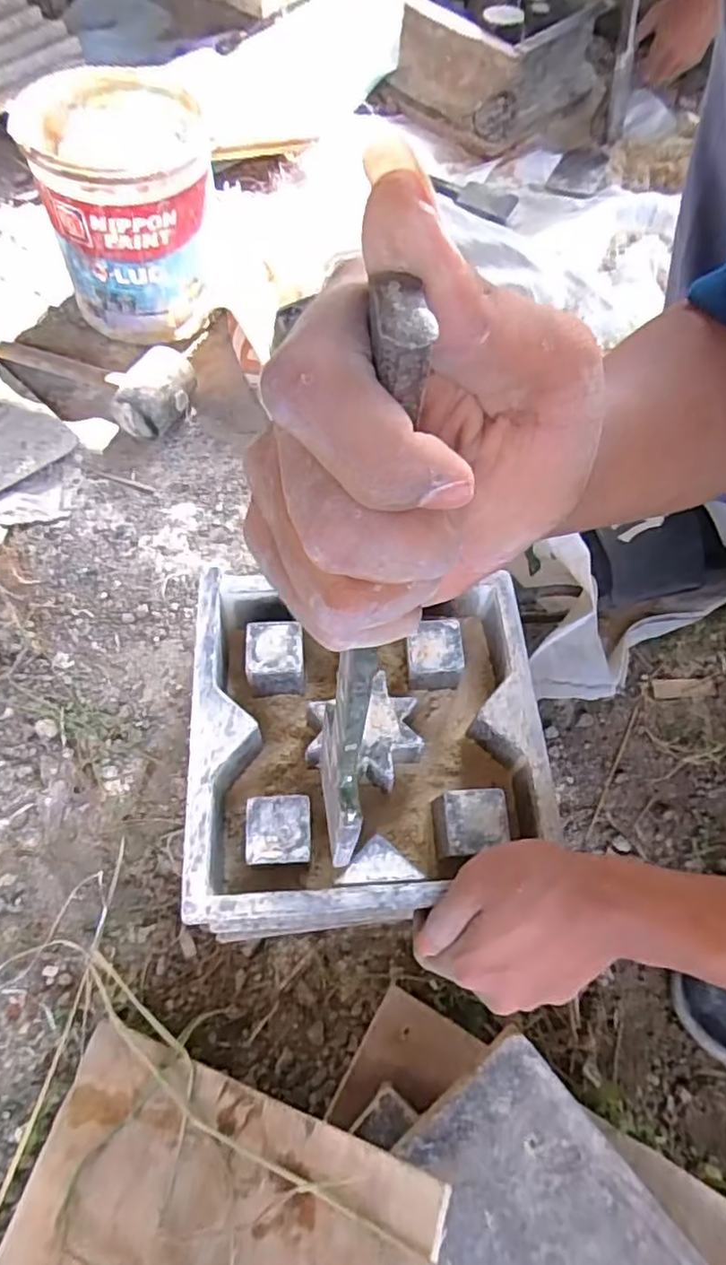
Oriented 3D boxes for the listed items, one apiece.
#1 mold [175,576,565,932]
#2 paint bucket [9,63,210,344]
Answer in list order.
[{"bbox_3d":[0.002,0.074,0.442,0.224,0.063,0.221,-2,63,-4],"label":"mold"},{"bbox_3d":[-0.249,-0.447,0.701,0.162,0.191,0.166,1,63,-3],"label":"paint bucket"}]

